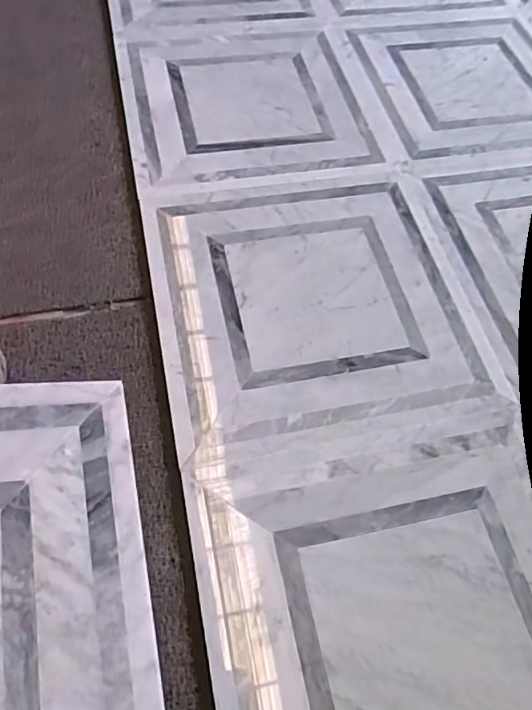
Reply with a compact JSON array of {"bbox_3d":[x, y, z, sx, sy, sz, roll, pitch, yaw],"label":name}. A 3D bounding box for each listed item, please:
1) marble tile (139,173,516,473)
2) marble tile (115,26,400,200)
[{"bbox_3d":[0.058,-0.082,0.713,0.393,0.015,0.392,-10,61,-8],"label":"marble tile"},{"bbox_3d":[-0.034,-0.428,0.914,0.386,0.015,0.401,-10,61,-8],"label":"marble tile"}]

